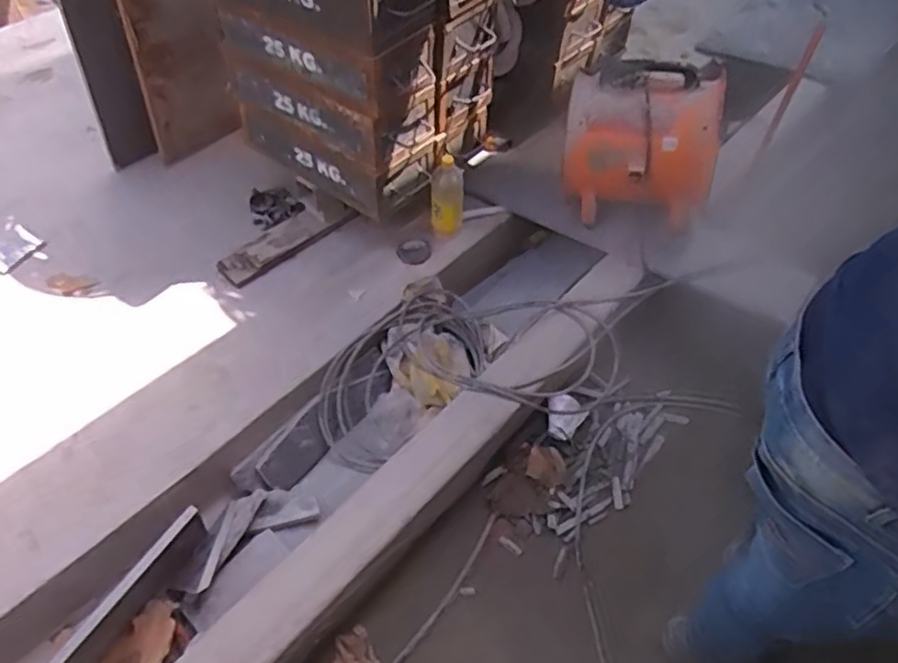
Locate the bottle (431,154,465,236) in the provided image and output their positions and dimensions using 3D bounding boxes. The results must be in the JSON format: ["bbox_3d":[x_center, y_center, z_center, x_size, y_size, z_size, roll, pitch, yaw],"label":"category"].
[{"bbox_3d":[-0.005,-0.354,1.721,0.081,0.192,0.068,0,51,-1],"label":"bottle"}]

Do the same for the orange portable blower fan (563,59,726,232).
[{"bbox_3d":[0.477,-0.471,1.649,0.368,0.341,0.201,10,51,6],"label":"orange portable blower fan"}]

